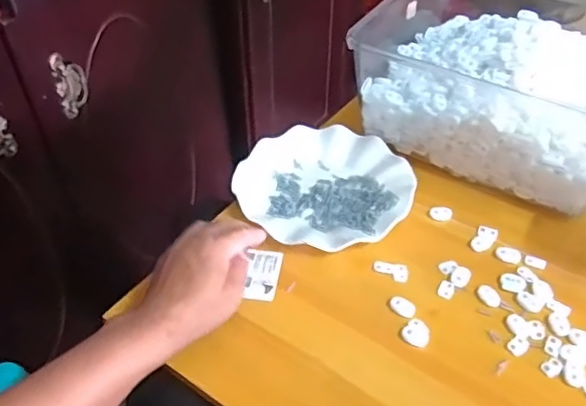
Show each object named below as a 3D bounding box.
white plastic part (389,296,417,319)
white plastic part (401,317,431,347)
[{"bbox_3d":[0.099,0.094,0.527,0.015,0.007,0.023,-35,56,-30],"label":"white plastic part"},{"bbox_3d":[0.108,0.113,0.511,0.024,0.004,0.026,0,46,0],"label":"white plastic part"}]

